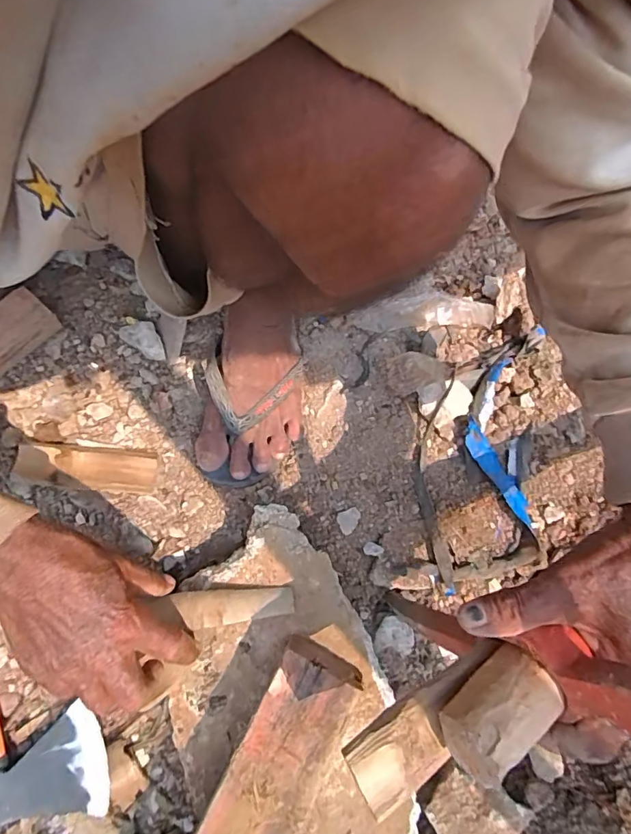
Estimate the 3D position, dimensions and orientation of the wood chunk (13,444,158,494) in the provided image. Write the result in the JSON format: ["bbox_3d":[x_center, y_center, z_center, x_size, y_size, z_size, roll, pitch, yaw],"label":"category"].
[{"bbox_3d":[-0.228,0.052,0.485,0.133,0.027,0.041,5,67,-1],"label":"wood chunk"}]

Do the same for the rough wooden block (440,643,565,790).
[{"bbox_3d":[0.100,0.162,0.261,0.062,0.038,0.034,-31,113,-26],"label":"rough wooden block"}]

